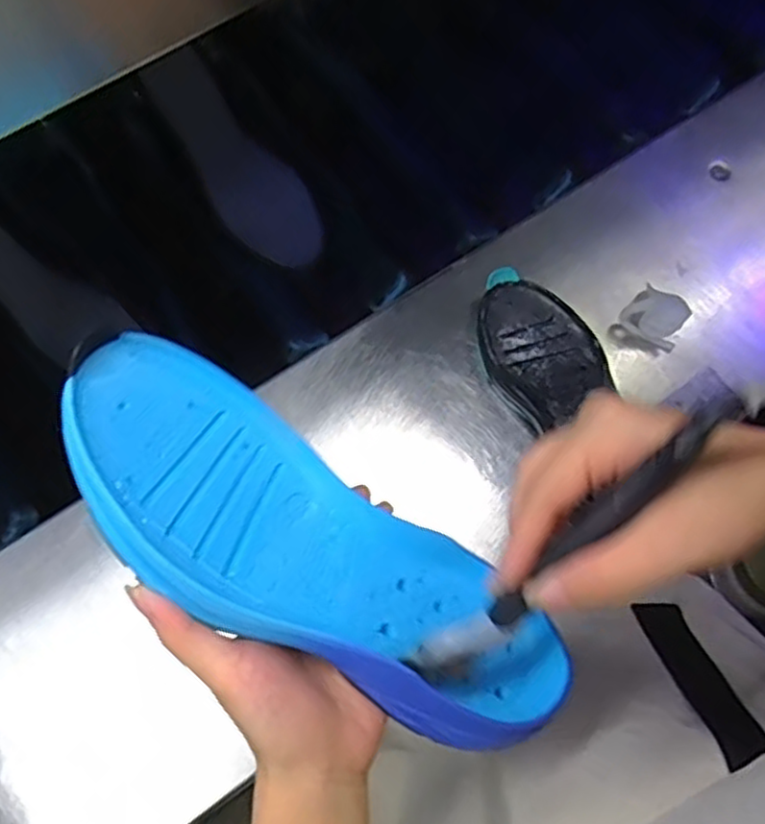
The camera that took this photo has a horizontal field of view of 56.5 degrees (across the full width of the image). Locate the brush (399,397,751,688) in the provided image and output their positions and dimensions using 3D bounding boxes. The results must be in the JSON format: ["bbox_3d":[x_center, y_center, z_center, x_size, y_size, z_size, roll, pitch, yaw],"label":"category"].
[{"bbox_3d":[0.067,0.054,0.269,0.019,0.014,0.166,47,118,16],"label":"brush"}]

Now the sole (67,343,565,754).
[{"bbox_3d":[-0.031,0.067,0.325,0.252,0.042,0.092,38,48,-9],"label":"sole"}]

